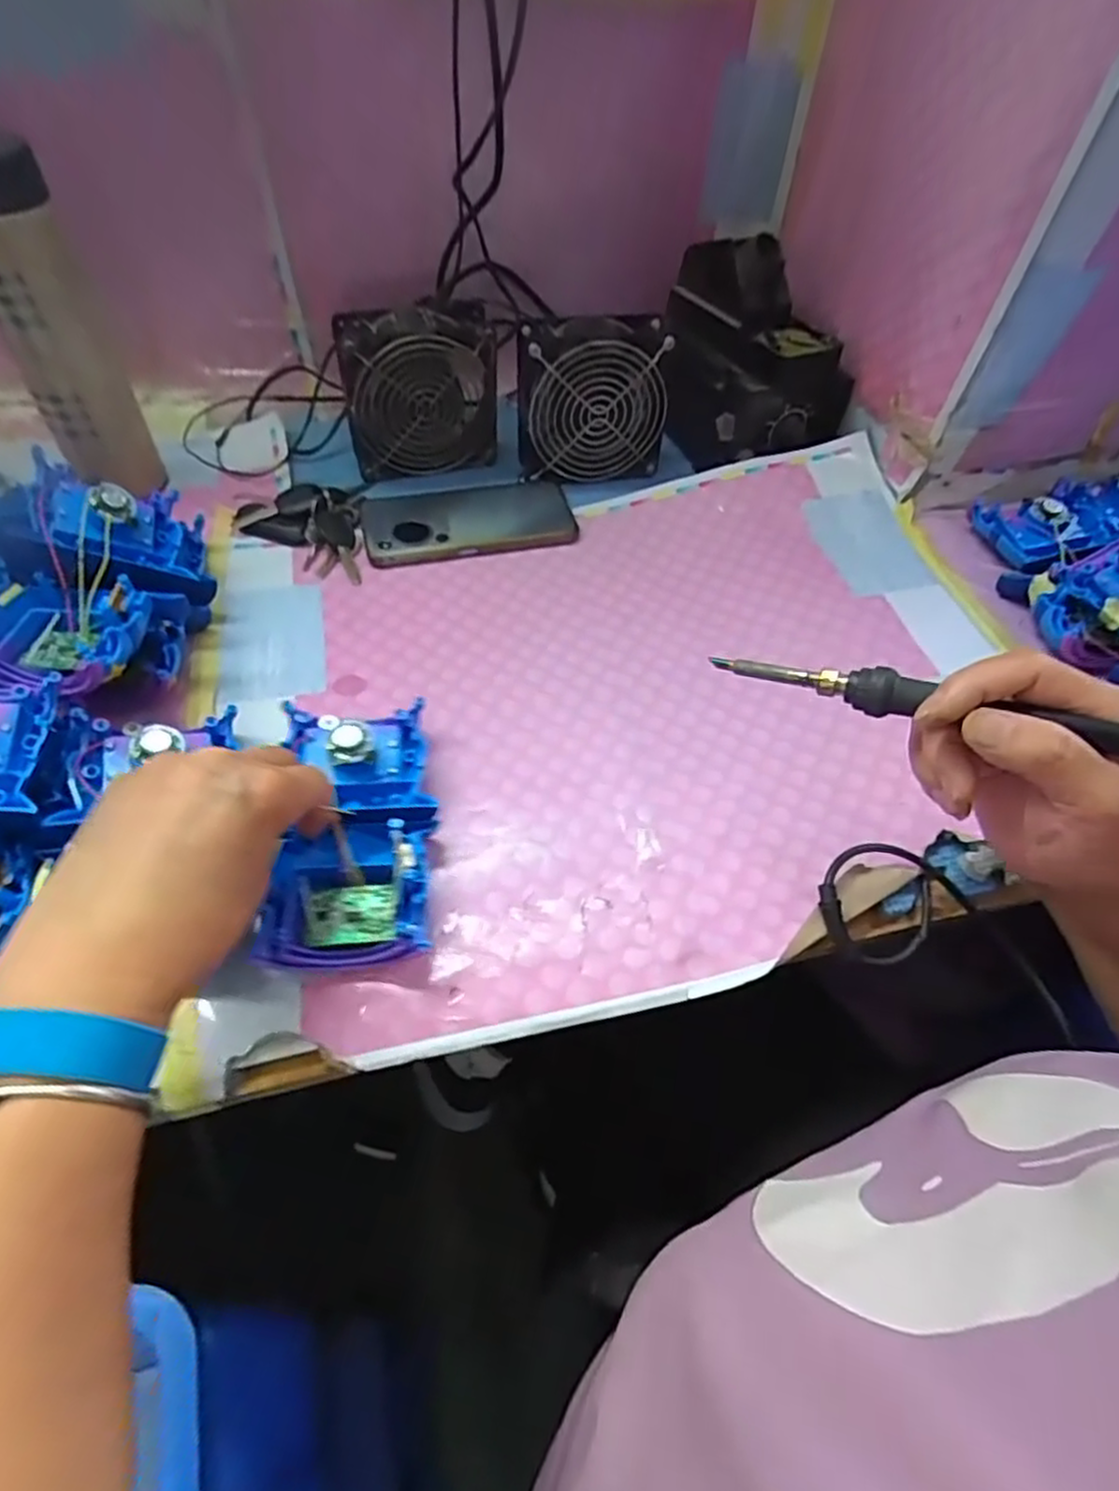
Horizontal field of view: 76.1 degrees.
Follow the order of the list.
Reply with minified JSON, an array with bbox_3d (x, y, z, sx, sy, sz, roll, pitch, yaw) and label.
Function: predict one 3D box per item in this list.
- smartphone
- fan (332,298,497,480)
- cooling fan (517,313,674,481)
[{"bbox_3d":[-0.074,-0.189,0.586,0.169,0.011,0.083,-9,54,-10],"label":"smartphone"},{"bbox_3d":[-0.112,-0.290,0.590,0.124,0.113,0.053,-13,56,-12],"label":"fan"},{"bbox_3d":[0.027,-0.287,0.596,0.122,0.116,0.052,-9,56,-10],"label":"cooling fan"}]

